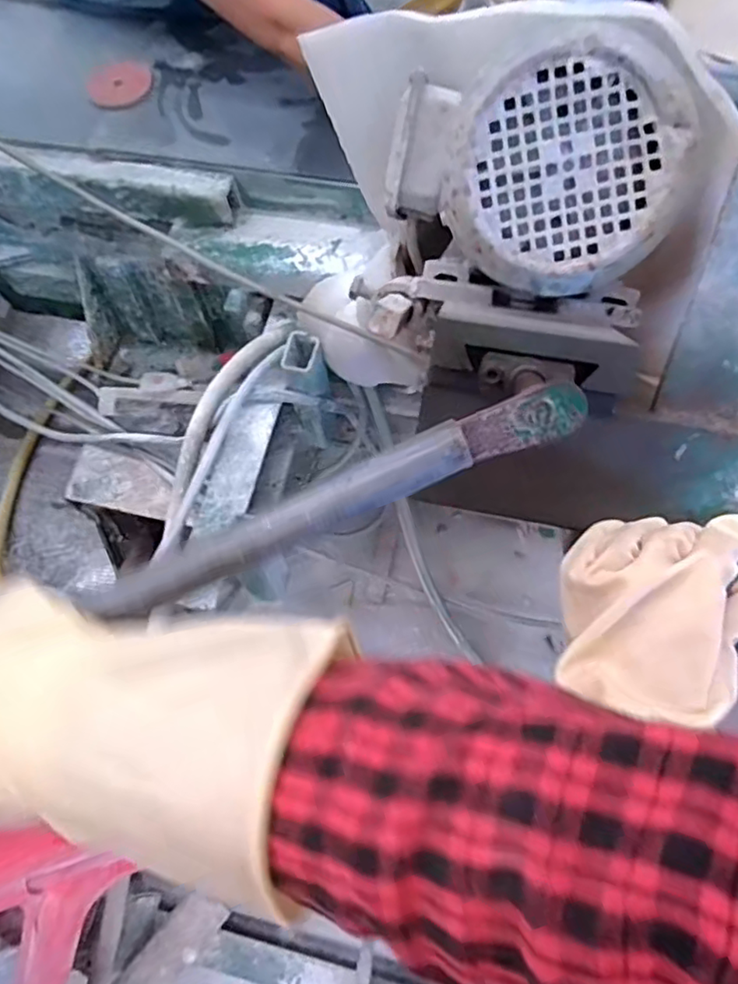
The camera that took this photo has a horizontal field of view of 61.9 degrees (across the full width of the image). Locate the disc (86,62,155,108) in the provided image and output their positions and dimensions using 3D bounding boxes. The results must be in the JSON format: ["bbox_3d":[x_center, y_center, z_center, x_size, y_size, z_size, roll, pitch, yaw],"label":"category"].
[{"bbox_3d":[-0.343,-0.564,0.851,0.087,0.006,0.093,-1,67,2],"label":"disc"}]

